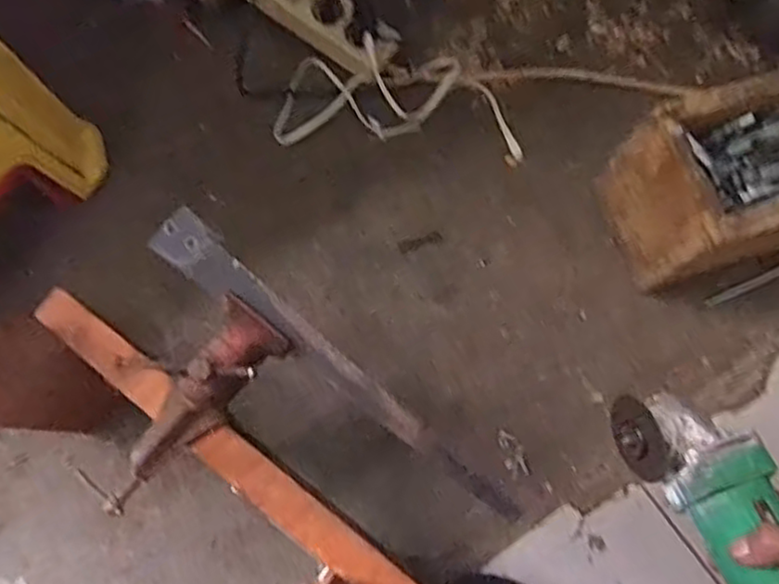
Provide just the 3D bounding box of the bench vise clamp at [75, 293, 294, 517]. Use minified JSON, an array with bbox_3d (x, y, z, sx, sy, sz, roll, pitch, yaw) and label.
[{"bbox_3d":[-0.151,0.082,0.500,0.056,0.062,0.167,41,94,9],"label":"bench vise clamp"}]

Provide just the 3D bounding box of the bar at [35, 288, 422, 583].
[{"bbox_3d":[-0.109,0.130,0.521,0.403,0.018,0.033,37,76,8],"label":"bar"}]

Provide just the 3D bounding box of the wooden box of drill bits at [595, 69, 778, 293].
[{"bbox_3d":[0.346,-0.109,0.700,0.197,0.165,0.145,-19,76,-7],"label":"wooden box of drill bits"}]

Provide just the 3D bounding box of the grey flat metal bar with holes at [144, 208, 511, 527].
[{"bbox_3d":[-0.039,0.050,0.525,0.340,0.010,0.038,37,79,3],"label":"grey flat metal bar with holes"}]

